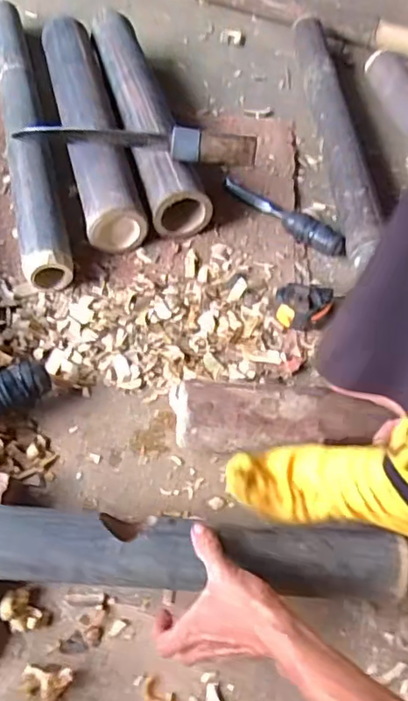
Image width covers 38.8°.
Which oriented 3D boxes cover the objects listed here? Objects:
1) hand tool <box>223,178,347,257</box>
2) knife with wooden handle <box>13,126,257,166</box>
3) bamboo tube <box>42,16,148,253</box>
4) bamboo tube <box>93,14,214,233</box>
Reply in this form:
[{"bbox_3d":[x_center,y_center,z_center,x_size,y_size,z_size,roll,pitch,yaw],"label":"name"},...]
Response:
[{"bbox_3d":[0.112,-0.197,0.822,0.206,0.039,0.025,40,64,20],"label":"hand tool"},{"bbox_3d":[-0.091,-0.279,0.760,0.316,0.053,0.023,12,58,4],"label":"knife with wooden handle"},{"bbox_3d":[-0.170,-0.337,0.859,0.078,0.083,0.465,-12,59,-11],"label":"bamboo tube"},{"bbox_3d":[-0.095,-0.366,0.886,0.080,0.083,0.465,-13,60,-12],"label":"bamboo tube"}]

